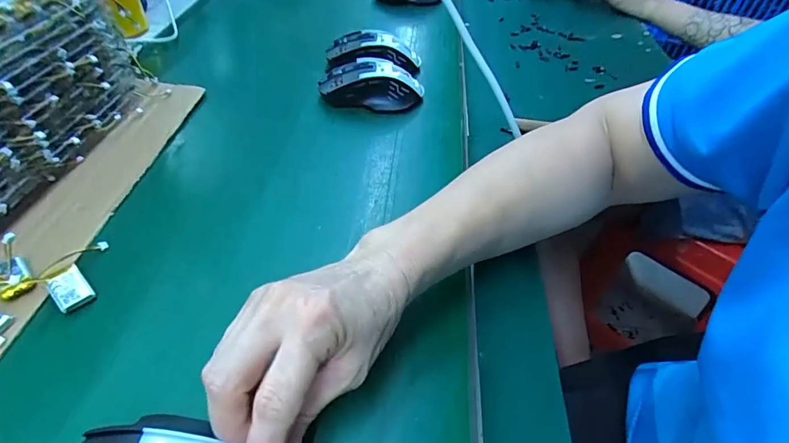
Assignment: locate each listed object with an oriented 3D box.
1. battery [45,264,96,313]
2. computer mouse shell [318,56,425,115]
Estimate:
[{"bbox_3d":[-0.218,0.044,0.297,0.035,0.009,0.019,34,50,27],"label":"battery"},{"bbox_3d":[-0.025,-0.155,0.498,0.112,0.040,0.066,13,44,8],"label":"computer mouse shell"}]

